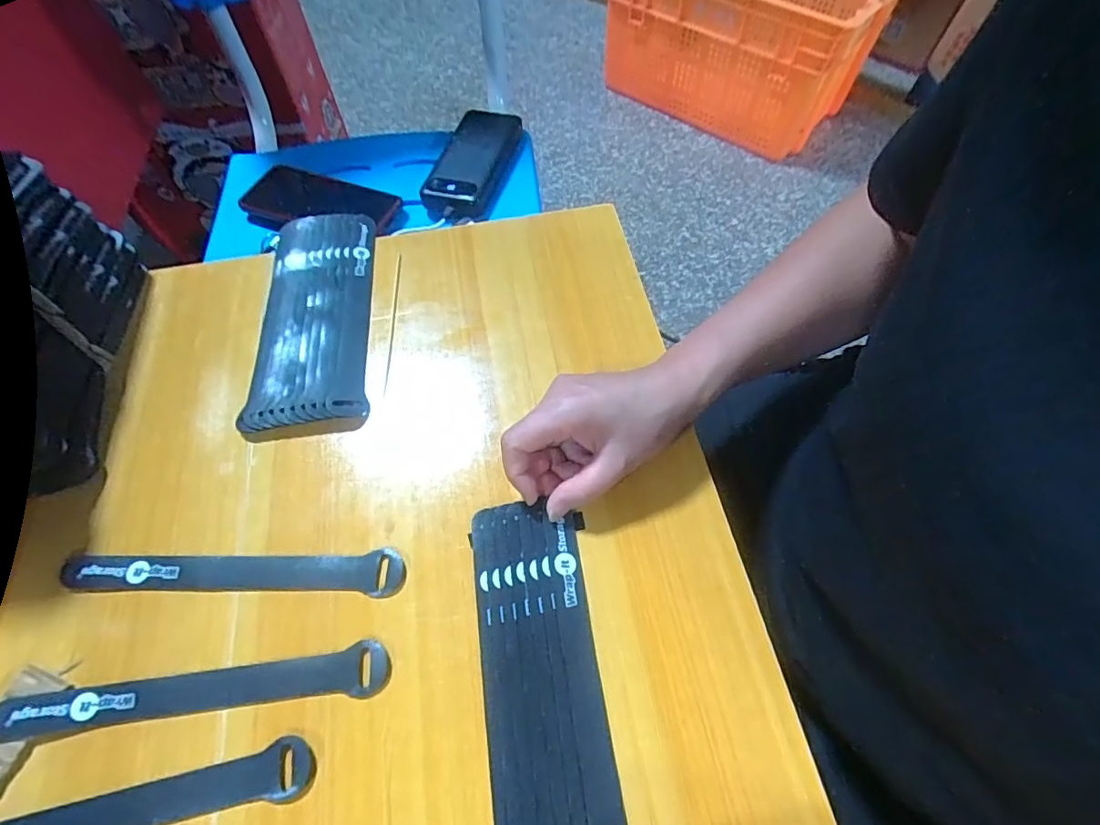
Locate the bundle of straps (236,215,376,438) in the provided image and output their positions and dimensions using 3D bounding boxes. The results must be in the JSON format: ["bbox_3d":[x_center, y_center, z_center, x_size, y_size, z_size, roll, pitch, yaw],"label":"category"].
[{"bbox_3d":[-0.185,-0.079,0.405,0.086,0.015,0.215,-9,60,-1],"label":"bundle of straps"}]

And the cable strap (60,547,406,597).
[{"bbox_3d":[-0.197,0.100,0.321,0.216,0.004,0.025,-2,60,3],"label":"cable strap"}]

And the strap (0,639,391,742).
[{"bbox_3d":[-0.198,0.154,0.288,0.214,0.009,0.026,-7,65,0],"label":"strap"}]

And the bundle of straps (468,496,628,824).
[{"bbox_3d":[-0.004,0.146,0.280,0.064,0.009,0.198,-9,62,-1],"label":"bundle of straps"}]

